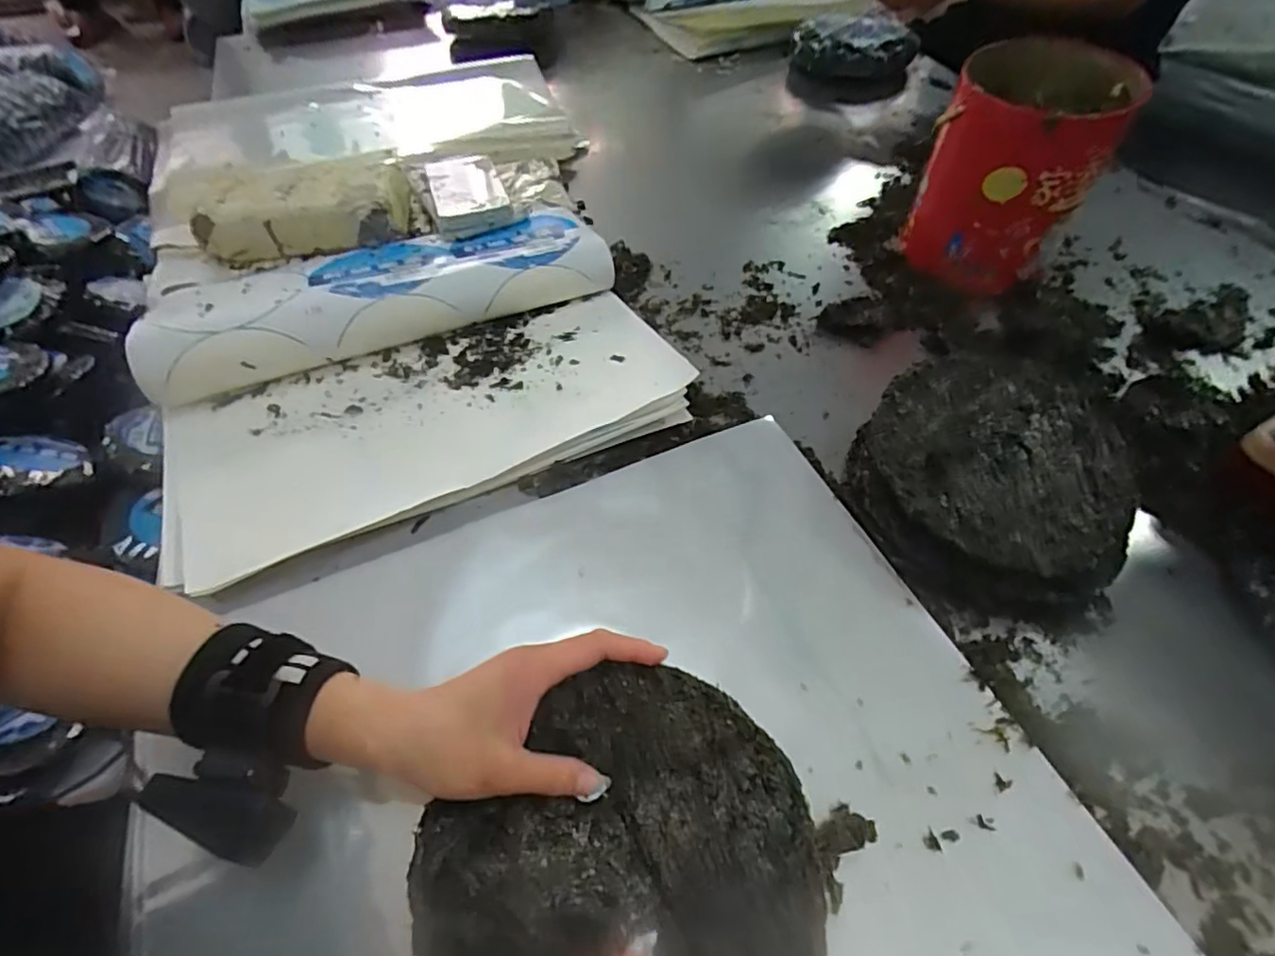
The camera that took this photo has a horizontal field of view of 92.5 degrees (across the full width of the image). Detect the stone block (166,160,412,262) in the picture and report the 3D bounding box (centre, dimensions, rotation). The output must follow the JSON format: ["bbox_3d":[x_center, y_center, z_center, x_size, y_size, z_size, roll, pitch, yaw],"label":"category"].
[{"bbox_3d":[-0.377,-0.306,0.680,0.225,0.056,0.122,-12,54,-8],"label":"stone block"}]

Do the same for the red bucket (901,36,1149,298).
[{"bbox_3d":[0.380,-0.310,0.631,0.151,0.199,0.149,24,56,20],"label":"red bucket"}]

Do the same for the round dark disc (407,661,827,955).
[{"bbox_3d":[-0.012,0.186,0.307,0.190,0.025,0.172,-3,52,0],"label":"round dark disc"}]

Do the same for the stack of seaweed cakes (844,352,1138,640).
[{"bbox_3d":[0.296,-0.002,0.481,0.234,0.054,0.208,-24,55,-16],"label":"stack of seaweed cakes"}]

